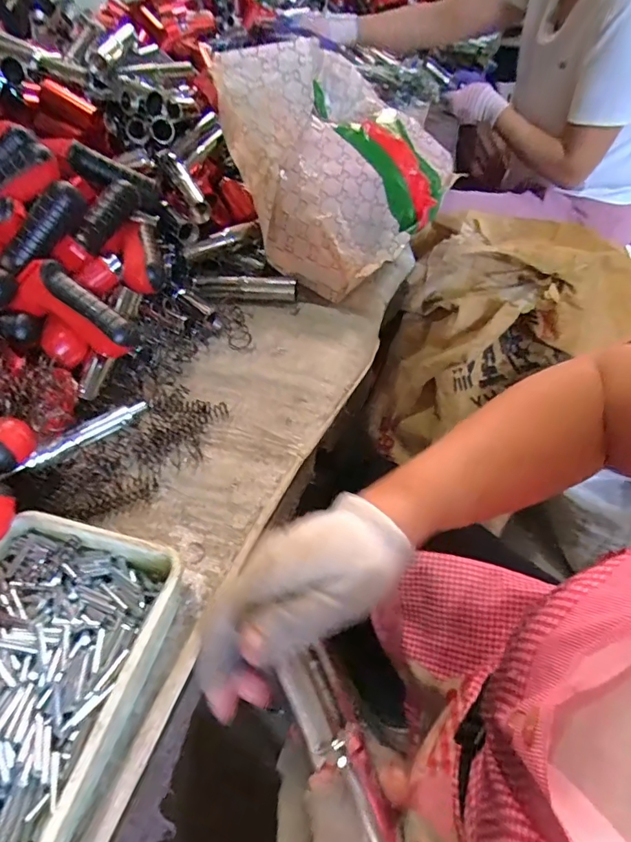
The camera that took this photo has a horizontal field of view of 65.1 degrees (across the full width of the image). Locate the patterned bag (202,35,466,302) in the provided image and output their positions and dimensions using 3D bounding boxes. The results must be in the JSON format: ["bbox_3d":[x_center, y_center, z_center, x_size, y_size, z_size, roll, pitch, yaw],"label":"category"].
[{"bbox_3d":[0.039,-0.328,0.617,0.220,0.208,0.312,24,52,21],"label":"patterned bag"}]

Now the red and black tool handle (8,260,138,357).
[{"bbox_3d":[-0.222,-0.099,0.457,0.118,0.042,0.050,32,52,-1],"label":"red and black tool handle"}]

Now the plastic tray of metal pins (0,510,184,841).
[{"bbox_3d":[-0.175,0.157,0.291,0.141,0.040,0.200,11,48,10],"label":"plastic tray of metal pins"}]

